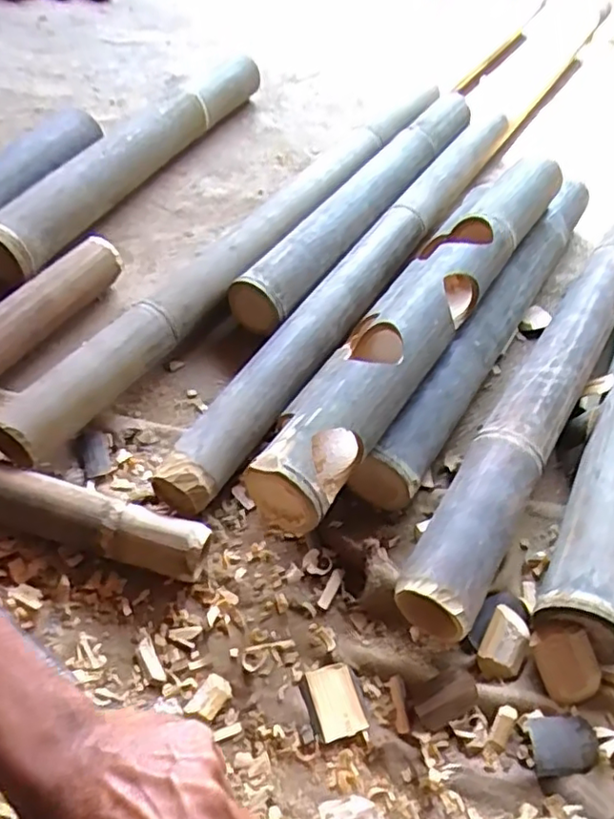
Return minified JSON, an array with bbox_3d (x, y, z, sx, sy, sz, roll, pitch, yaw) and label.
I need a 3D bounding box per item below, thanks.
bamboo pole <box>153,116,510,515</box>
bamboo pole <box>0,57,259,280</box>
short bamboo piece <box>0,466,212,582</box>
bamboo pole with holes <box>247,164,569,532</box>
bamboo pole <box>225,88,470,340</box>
[{"bbox_3d":[0.092,-0.188,0.813,0.066,0.064,0.843,27,53,16],"label":"bamboo pole"},{"bbox_3d":[-0.237,-0.369,0.892,0.070,0.058,0.583,22,52,13],"label":"bamboo pole"},{"bbox_3d":[-0.203,0.096,0.555,0.233,0.058,0.045,14,51,6],"label":"short bamboo piece"},{"bbox_3d":[0.131,-0.109,0.664,0.077,0.077,0.589,29,54,17],"label":"bamboo pole with holes"},{"bbox_3d":[0.096,-0.304,0.894,0.072,0.065,0.611,27,54,16],"label":"bamboo pole"}]

